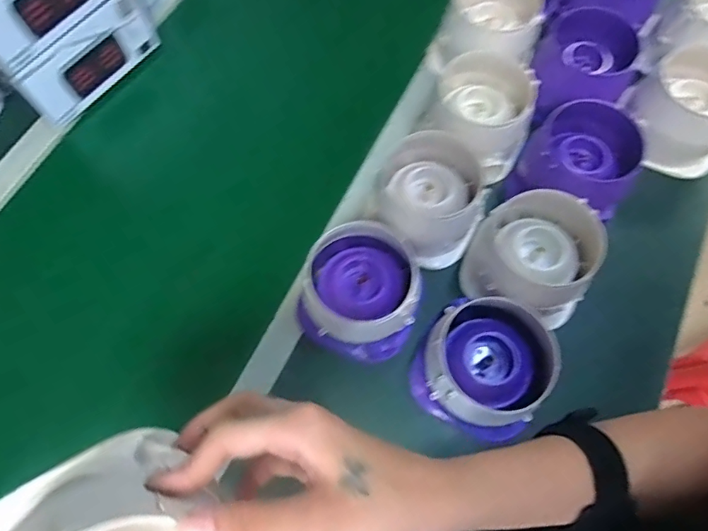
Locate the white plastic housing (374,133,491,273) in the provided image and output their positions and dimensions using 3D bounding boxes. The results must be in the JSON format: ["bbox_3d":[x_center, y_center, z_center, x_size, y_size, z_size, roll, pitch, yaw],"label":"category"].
[{"bbox_3d":[0.088,-0.083,0.578,0.133,0.072,0.136,0,69,1],"label":"white plastic housing"}]

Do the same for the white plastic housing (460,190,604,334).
[{"bbox_3d":[0.199,-0.010,0.553,0.128,0.096,0.122,0,69,1],"label":"white plastic housing"}]

